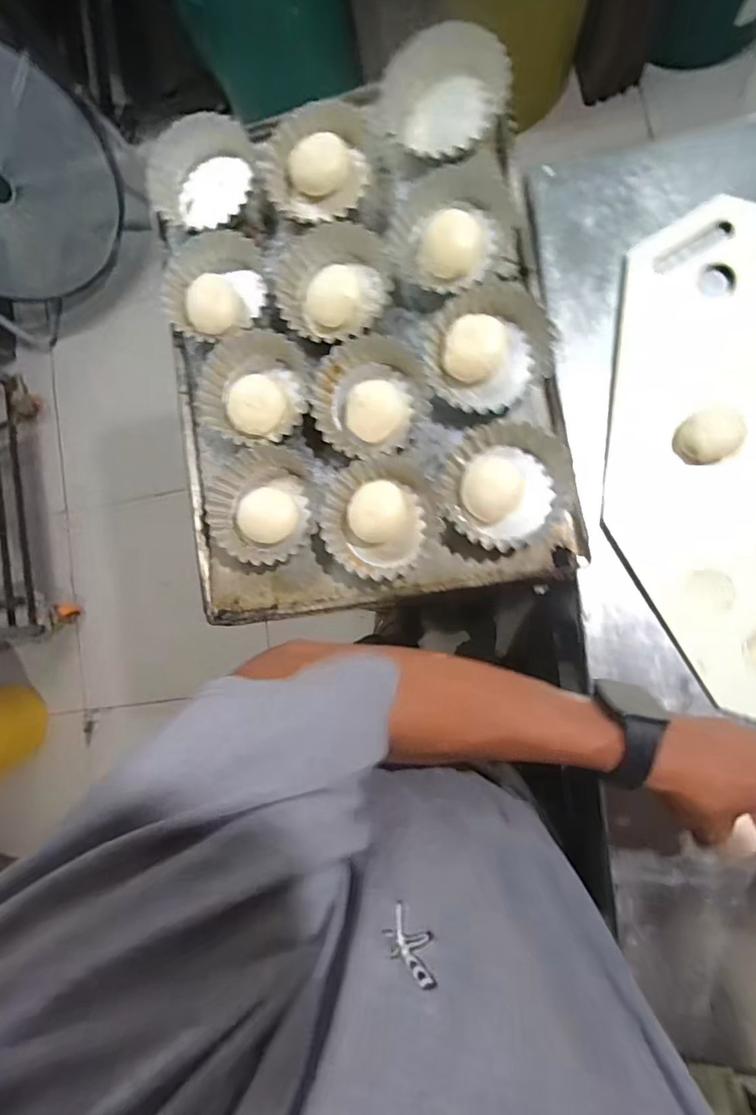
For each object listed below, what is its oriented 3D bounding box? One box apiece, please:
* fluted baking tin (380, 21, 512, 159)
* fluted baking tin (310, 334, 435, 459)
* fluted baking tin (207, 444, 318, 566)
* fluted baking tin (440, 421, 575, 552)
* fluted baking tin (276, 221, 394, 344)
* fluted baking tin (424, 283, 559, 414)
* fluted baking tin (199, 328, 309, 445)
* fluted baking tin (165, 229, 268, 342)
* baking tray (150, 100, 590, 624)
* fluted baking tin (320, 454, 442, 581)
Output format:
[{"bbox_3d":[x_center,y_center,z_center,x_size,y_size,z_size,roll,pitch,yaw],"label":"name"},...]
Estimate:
[{"bbox_3d":[0.051,-0.383,0.410,0.100,0.031,0.087,39,92,9],"label":"fluted baking tin"},{"bbox_3d":[-0.005,-0.135,0.432,0.099,0.031,0.097,-1,86,8],"label":"fluted baking tin"},{"bbox_3d":[-0.104,-0.045,0.445,0.089,0.031,0.100,-2,85,8],"label":"fluted baking tin"},{"bbox_3d":[0.103,-0.055,0.403,0.098,0.030,0.098,-1,86,8],"label":"fluted baking tin"},{"bbox_3d":[-0.038,-0.240,0.444,0.098,0.033,0.104,-1,86,8],"label":"fluted baking tin"},{"bbox_3d":[0.093,-0.172,0.414,0.105,0.029,0.095,-30,82,5],"label":"fluted baking tin"},{"bbox_3d":[-0.109,-0.148,0.451,0.099,0.039,0.094,-1,86,8],"label":"fluted baking tin"},{"bbox_3d":[-0.148,-0.243,0.462,0.091,0.034,0.097,-12,84,7],"label":"fluted baking tin"},{"bbox_3d":[-0.024,-0.183,0.435,0.326,0.042,0.437,-9,84,7],"label":"baking tray"},{"bbox_3d":[0.002,-0.036,0.422,0.095,0.027,0.099,-1,86,8],"label":"fluted baking tin"}]

